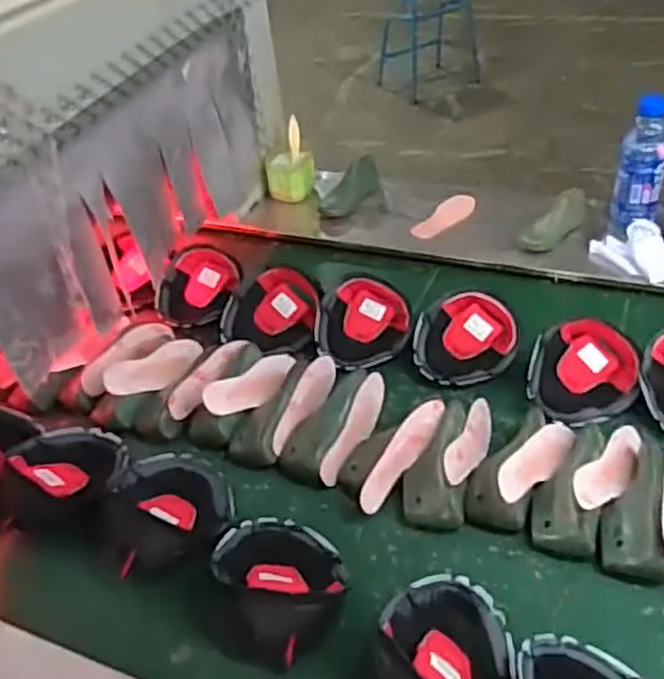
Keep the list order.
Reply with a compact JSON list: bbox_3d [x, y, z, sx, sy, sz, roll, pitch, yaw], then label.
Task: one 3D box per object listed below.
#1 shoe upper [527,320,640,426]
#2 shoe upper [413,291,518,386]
[{"bbox_3d":[0.329,0.042,0.927,0.131,0.048,0.159,14,45,21],"label":"shoe upper"},{"bbox_3d":[0.185,-0.005,0.990,0.139,0.046,0.129,-3,41,4],"label":"shoe upper"}]

